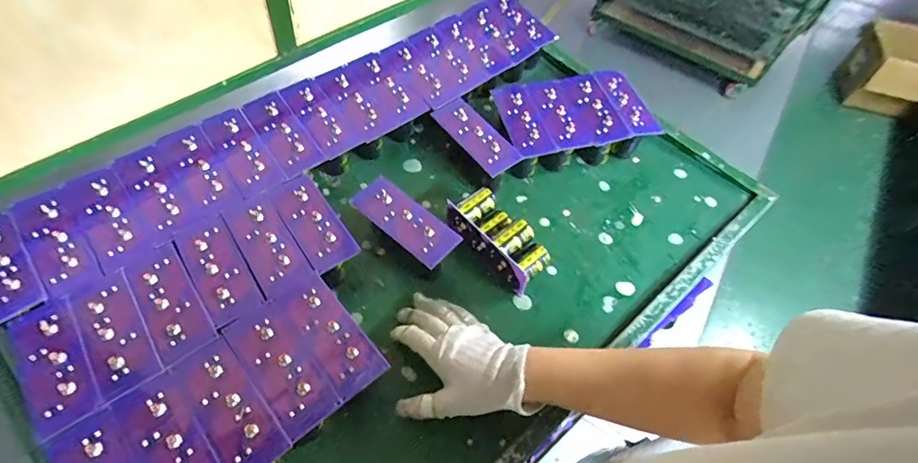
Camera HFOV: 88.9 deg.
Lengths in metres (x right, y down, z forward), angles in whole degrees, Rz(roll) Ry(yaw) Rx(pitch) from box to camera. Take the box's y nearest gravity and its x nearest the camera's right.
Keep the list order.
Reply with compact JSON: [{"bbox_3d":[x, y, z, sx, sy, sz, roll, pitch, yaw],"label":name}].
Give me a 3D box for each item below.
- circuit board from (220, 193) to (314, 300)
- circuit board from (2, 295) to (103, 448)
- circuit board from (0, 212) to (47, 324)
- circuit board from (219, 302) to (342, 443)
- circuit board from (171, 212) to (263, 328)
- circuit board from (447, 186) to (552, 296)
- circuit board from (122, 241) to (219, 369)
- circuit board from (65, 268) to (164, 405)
[{"bbox_3d":[-0.218,0.013,0.529,0.054,0.004,0.133,-30,62,-21],"label":"circuit board"},{"bbox_3d":[-0.384,0.125,0.442,0.053,0.006,0.135,-32,63,-22],"label":"circuit board"},{"bbox_3d":[-0.478,0.036,0.486,0.053,0.005,0.130,-30,67,-28],"label":"circuit board"},{"bbox_3d":[-0.174,0.130,0.452,0.054,0.006,0.134,-36,64,-23],"label":"circuit board"},{"bbox_3d":[-0.262,0.040,0.507,0.054,0.004,0.132,-29,62,-20],"label":"circuit board"},{"bbox_3d":[0.050,0.009,0.575,0.062,0.054,0.125,-36,64,-23],"label":"circuit board"},{"bbox_3d":[-0.301,0.071,0.483,0.054,0.004,0.137,-31,63,-21],"label":"circuit board"},{"bbox_3d":[-0.342,0.099,0.464,0.054,0.004,0.135,-31,63,-21],"label":"circuit board"}]

